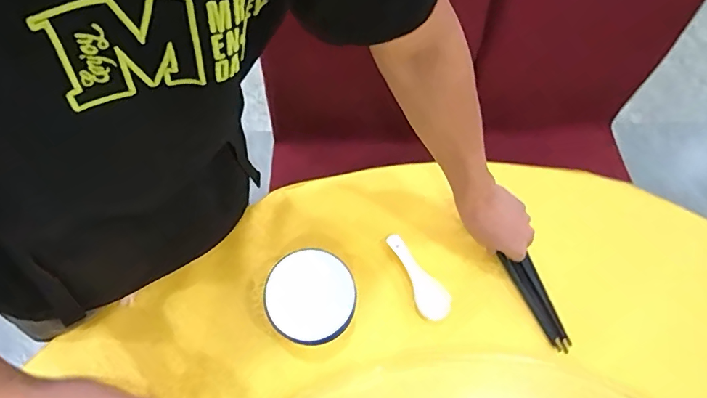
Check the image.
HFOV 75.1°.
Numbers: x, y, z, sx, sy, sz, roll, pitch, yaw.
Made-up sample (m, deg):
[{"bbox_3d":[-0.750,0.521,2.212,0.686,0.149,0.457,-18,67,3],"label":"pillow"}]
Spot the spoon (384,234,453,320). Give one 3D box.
[{"bbox_3d":[0.093,0.111,0.669,0.040,0.038,0.136,-24,70,-13],"label":"spoon"}]

